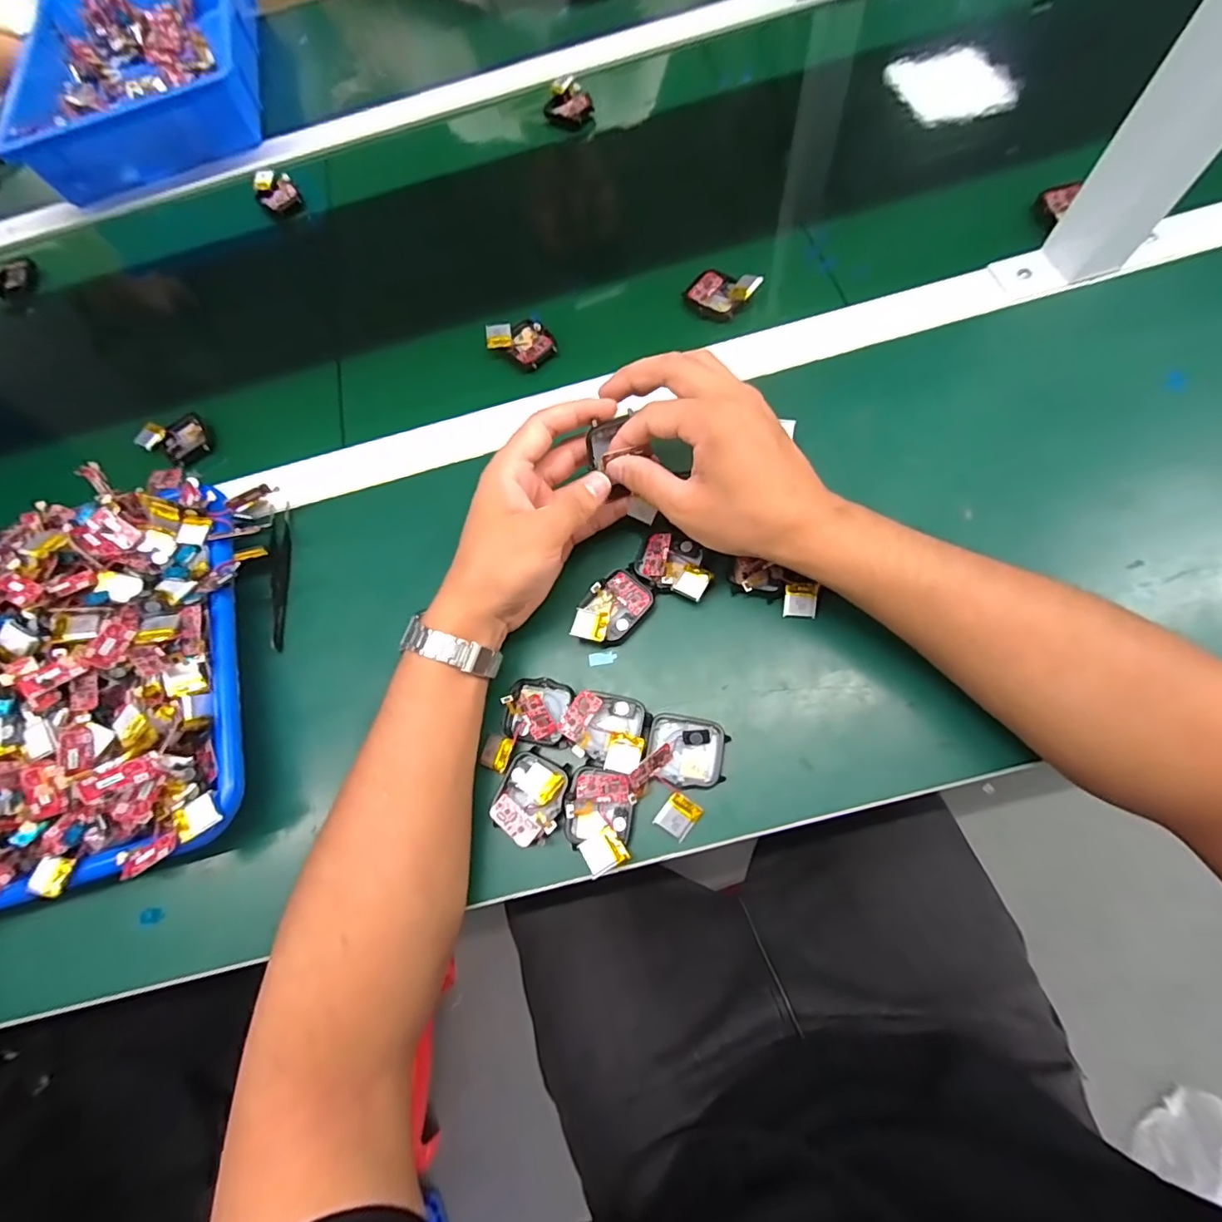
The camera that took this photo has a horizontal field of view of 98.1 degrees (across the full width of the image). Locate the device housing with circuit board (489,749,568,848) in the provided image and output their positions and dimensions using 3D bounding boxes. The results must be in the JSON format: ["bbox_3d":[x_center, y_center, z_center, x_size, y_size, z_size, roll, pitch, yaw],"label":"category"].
[{"bbox_3d":[-0.047,0.107,0.306,0.038,0.008,0.048,12,73,6],"label":"device housing with circuit board"}]

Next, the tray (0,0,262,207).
[{"bbox_3d":[-0.536,-0.636,0.608,0.245,0.069,0.359,-16,69,1],"label":"tray"}]

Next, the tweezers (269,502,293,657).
[{"bbox_3d":[-0.240,-0.028,0.387,0.015,0.007,0.118,-15,69,2],"label":"tweezers"}]

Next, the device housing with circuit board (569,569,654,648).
[{"bbox_3d":[0.000,0.000,0.338,0.035,0.013,0.054,34,78,17],"label":"device housing with circuit board"}]

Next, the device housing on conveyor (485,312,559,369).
[{"bbox_3d":[-0.071,-0.213,0.420,0.047,0.010,0.046,-29,69,-4],"label":"device housing on conveyor"}]

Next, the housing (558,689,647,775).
[{"bbox_3d":[-0.004,0.070,0.311,0.048,0.014,0.045,7,71,10],"label":"housing"}]

